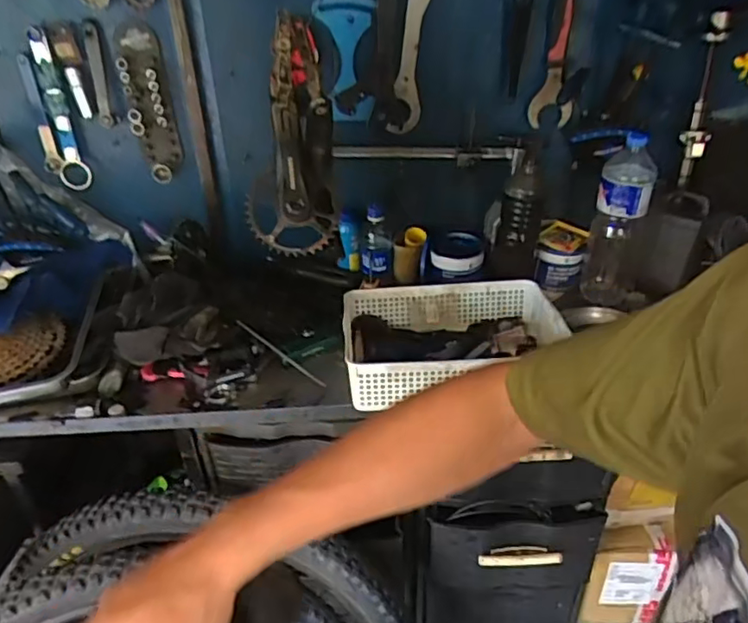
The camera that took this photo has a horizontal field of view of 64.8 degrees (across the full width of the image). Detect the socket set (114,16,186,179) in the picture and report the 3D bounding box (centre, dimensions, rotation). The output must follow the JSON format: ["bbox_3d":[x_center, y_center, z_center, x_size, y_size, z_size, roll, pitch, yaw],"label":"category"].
[{"bbox_3d":[-0.397,-0.368,1.043,0.077,0.256,0.030,-8,34,-11],"label":"socket set"}]

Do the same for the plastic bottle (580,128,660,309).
[{"bbox_3d":[0.444,-0.159,1.072,0.088,0.311,0.099,14,36,21],"label":"plastic bottle"}]

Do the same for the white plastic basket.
[{"bbox_3d":[0.120,0.045,0.946,0.335,0.100,0.264,-4,34,-5],"label":"white plastic basket"}]

